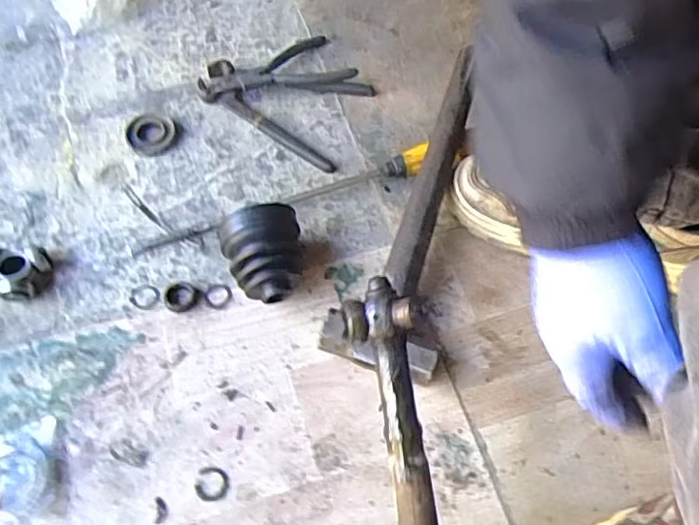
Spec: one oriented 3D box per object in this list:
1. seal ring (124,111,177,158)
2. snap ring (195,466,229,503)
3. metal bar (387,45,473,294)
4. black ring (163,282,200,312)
[{"bbox_3d":[-0.227,-0.147,0.685,0.055,0.016,0.061,-18,64,-11],"label":"seal ring"},{"bbox_3d":[-0.117,0.189,0.509,0.029,0.004,0.027,1,63,-2],"label":"snap ring"},{"bbox_3d":[0.090,-0.102,0.610,0.032,0.025,0.289,17,63,7],"label":"metal bar"},{"bbox_3d":[-0.166,0.033,0.584,0.030,0.008,0.032,1,62,-1],"label":"black ring"}]

